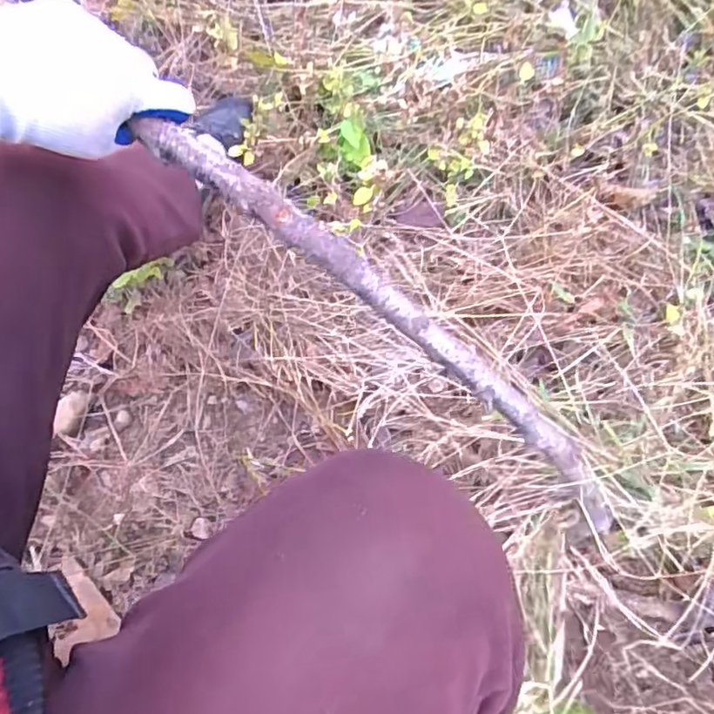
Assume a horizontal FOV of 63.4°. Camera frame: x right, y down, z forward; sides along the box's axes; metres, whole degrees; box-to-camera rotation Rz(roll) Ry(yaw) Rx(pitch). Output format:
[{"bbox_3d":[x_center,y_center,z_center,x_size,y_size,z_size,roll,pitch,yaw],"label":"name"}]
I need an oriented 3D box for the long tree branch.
[{"bbox_3d":[0.045,-0.015,0.437,0.473,0.041,0.028,39,70,-14],"label":"long tree branch"}]

